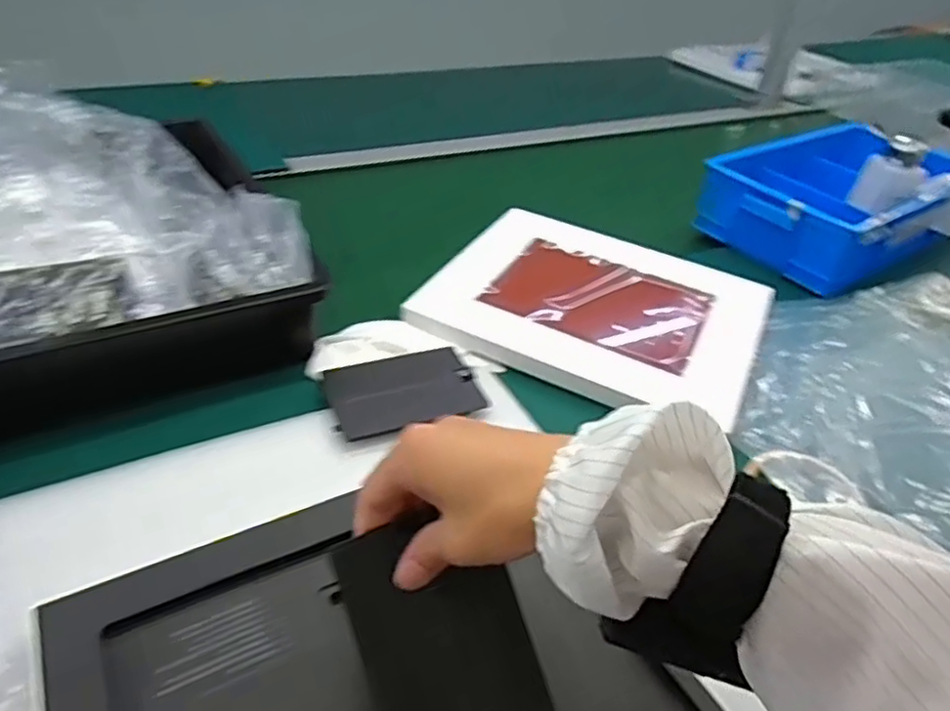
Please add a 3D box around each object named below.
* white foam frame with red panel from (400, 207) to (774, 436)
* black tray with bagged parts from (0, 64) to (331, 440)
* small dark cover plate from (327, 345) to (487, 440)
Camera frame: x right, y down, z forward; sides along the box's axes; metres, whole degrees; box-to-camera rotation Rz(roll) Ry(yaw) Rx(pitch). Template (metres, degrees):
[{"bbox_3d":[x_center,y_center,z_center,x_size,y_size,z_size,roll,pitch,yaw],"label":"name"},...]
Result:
[{"bbox_3d":[0.116,-0.050,0.639,0.294,0.027,0.226,22,40,19],"label":"white foam frame with red panel"},{"bbox_3d":[-0.326,-0.120,0.583,0.307,0.138,0.392,-13,41,-24],"label":"black tray with bagged parts"},{"bbox_3d":[-0.057,0.026,0.530,0.114,0.005,0.091,-9,40,-19],"label":"small dark cover plate"}]

